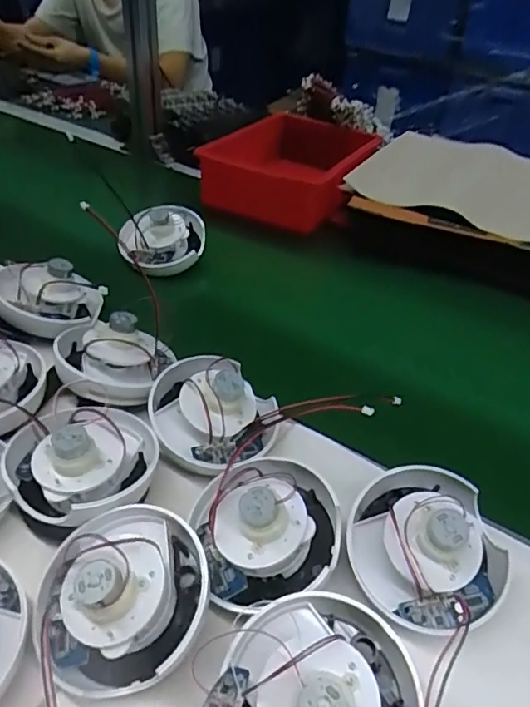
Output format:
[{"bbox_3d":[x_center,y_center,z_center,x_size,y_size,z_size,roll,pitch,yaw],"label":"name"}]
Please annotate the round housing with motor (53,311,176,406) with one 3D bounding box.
[{"bbox_3d":[-0.133,0.000,0.484,0.103,0.057,0.092,-9,41,-17],"label":"round housing with motor"}]

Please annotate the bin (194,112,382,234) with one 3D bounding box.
[{"bbox_3d":[0.047,-0.286,0.868,0.206,0.102,0.260,20,41,18],"label":"bin"}]

